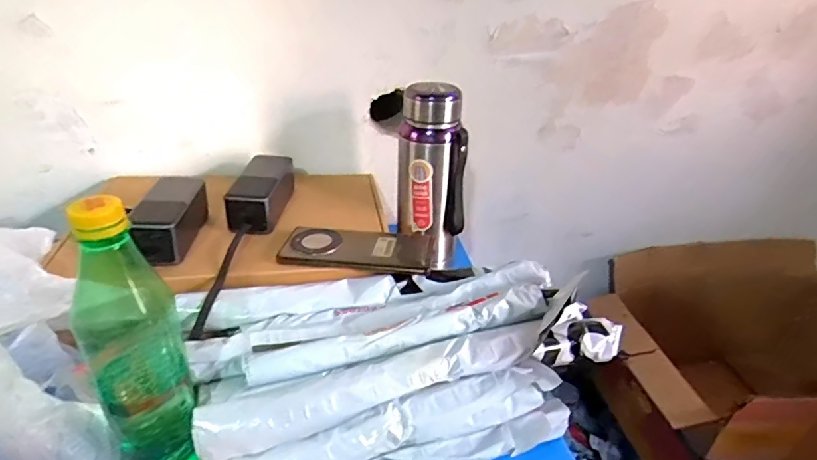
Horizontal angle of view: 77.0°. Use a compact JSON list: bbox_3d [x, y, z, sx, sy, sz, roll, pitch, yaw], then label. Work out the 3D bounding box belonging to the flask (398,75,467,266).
[{"bbox_3d":[0.029,-0.064,0.633,0.068,0.211,0.071,-15,32,-28],"label":"flask"}]

